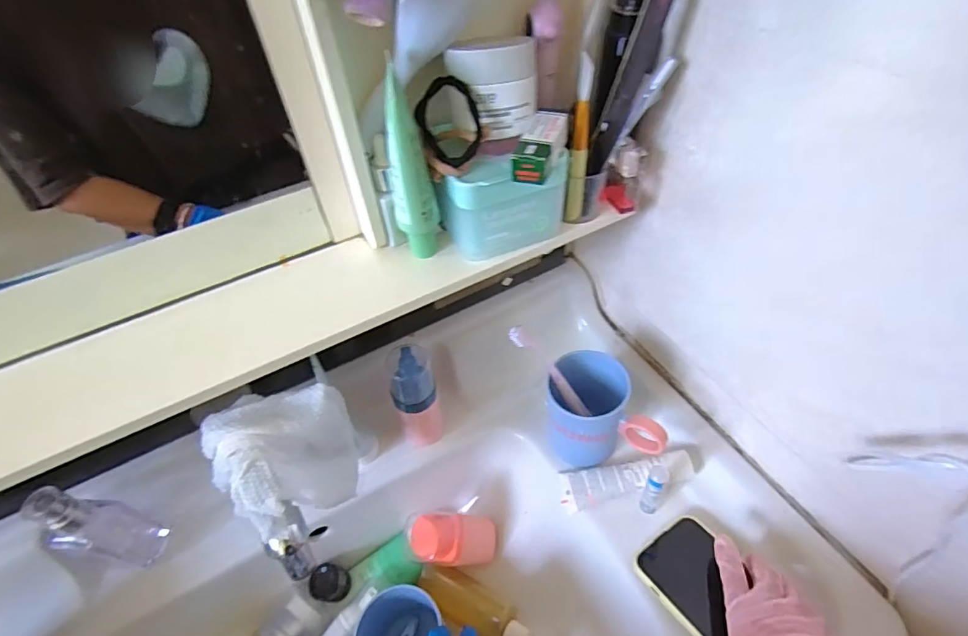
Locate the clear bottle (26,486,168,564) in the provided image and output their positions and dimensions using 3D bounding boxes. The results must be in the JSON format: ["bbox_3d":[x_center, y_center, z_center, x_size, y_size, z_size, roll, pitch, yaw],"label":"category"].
[{"bbox_3d":[-0.347,0.186,0.444,0.043,0.136,0.053,15,51,16],"label":"clear bottle"}]

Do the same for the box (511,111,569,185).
[{"bbox_3d":[0.040,-0.124,0.356,0.025,0.019,0.069,14,51,15],"label":"box"}]

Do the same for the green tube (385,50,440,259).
[{"bbox_3d":[-0.053,-0.103,0.360,0.032,0.148,0.031,-12,49,-6],"label":"green tube"}]

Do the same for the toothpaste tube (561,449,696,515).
[{"bbox_3d":[0.146,0.166,0.509,0.129,0.022,0.042,-17,48,7],"label":"toothpaste tube"}]

